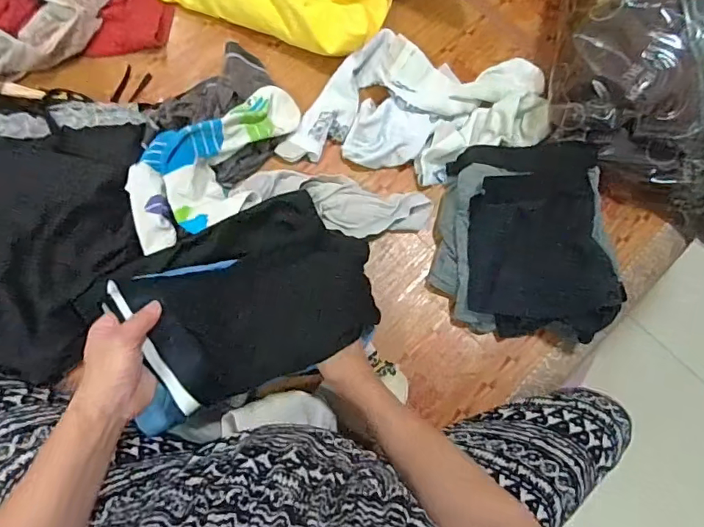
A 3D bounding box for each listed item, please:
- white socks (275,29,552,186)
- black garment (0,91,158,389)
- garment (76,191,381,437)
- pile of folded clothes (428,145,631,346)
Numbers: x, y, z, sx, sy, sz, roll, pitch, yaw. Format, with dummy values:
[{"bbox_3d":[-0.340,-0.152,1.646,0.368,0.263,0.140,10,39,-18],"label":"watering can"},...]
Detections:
[{"bbox_3d":[0.105,-0.235,0.752,0.373,0.039,0.226,11,74,2],"label":"white socks"},{"bbox_3d":[-0.408,-0.046,0.622,0.265,0.061,0.367,-2,74,-2],"label":"black garment"},{"bbox_3d":[-0.120,0.037,0.581,0.305,0.053,0.217,-15,58,-29],"label":"garment"},{"bbox_3d":[0.236,-0.033,0.691,0.229,0.084,0.260,7,74,0],"label":"pile of folded clothes"}]

